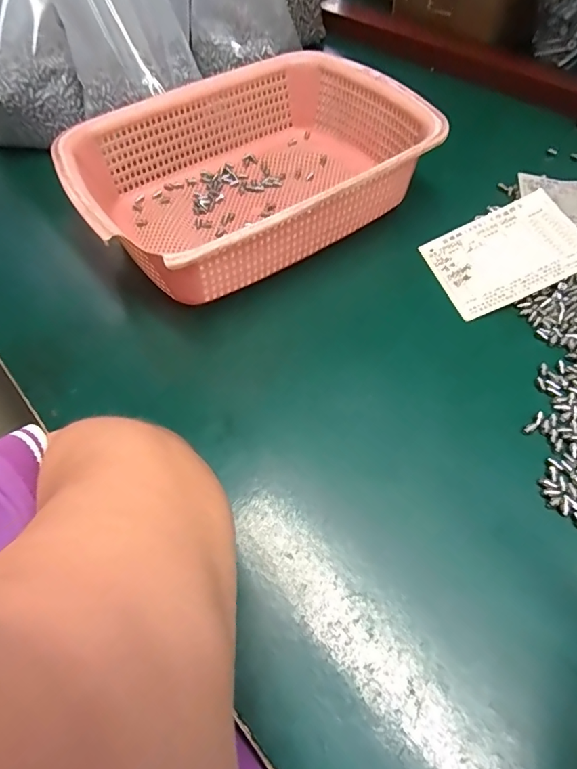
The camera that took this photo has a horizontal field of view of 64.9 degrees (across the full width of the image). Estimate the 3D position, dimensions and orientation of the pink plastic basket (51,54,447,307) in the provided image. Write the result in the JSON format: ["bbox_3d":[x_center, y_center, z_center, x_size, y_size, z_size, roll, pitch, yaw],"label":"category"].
[{"bbox_3d":[-0.035,-0.188,0.404,0.290,0.077,0.219,-32,61,-15],"label":"pink plastic basket"}]

